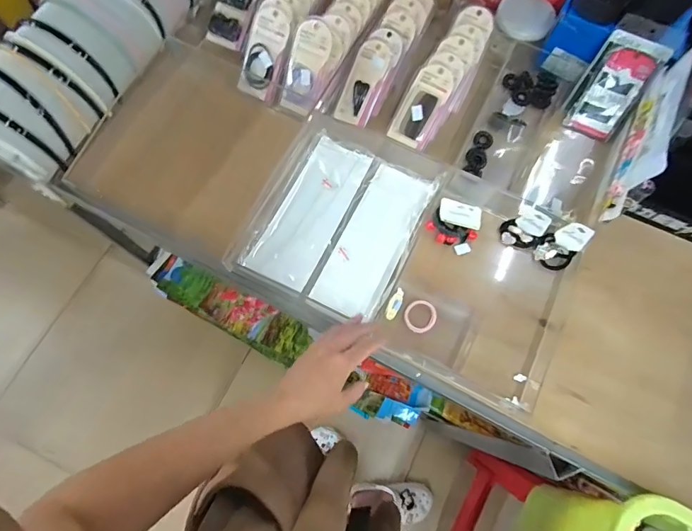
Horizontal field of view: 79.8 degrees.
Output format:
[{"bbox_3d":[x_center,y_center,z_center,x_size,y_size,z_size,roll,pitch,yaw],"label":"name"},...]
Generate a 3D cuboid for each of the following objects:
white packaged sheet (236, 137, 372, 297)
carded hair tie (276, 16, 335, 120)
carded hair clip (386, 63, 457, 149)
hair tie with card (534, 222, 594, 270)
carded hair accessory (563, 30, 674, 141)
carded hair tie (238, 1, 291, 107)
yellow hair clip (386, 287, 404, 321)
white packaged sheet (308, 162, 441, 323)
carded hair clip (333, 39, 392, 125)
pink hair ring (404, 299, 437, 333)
[{"bbox_3d":[-0.056,-0.088,0.658,0.100,0.019,0.257,26,74,7],"label":"white packaged sheet"},{"bbox_3d":[-0.066,-0.322,0.679,0.070,0.028,0.146,29,115,7],"label":"carded hair tie"},{"bbox_3d":[0.126,-0.269,0.693,0.061,0.028,0.133,34,103,9],"label":"carded hair clip"},{"bbox_3d":[0.336,-0.032,0.642,0.055,0.084,0.015,41,40,10],"label":"hair tie with card"},{"bbox_3d":[0.440,-0.292,0.684,0.089,0.153,0.020,28,38,9],"label":"carded hair accessory"},{"bbox_3d":[-0.137,-0.358,0.698,0.072,0.022,0.145,24,112,6],"label":"carded hair tie"},{"bbox_3d":[0.074,0.057,0.621,0.019,0.015,0.053,25,74,6],"label":"yellow hair clip"},{"bbox_3d":[0.047,-0.042,0.649,0.109,0.023,0.258,25,74,6],"label":"white packaged sheet"},{"bbox_3d":[0.028,-0.310,0.703,0.052,0.010,0.136,30,105,8],"label":"carded hair clip"},{"bbox_3d":[0.112,0.076,0.622,0.048,0.004,0.051,0,73,-1],"label":"pink hair ring"}]

